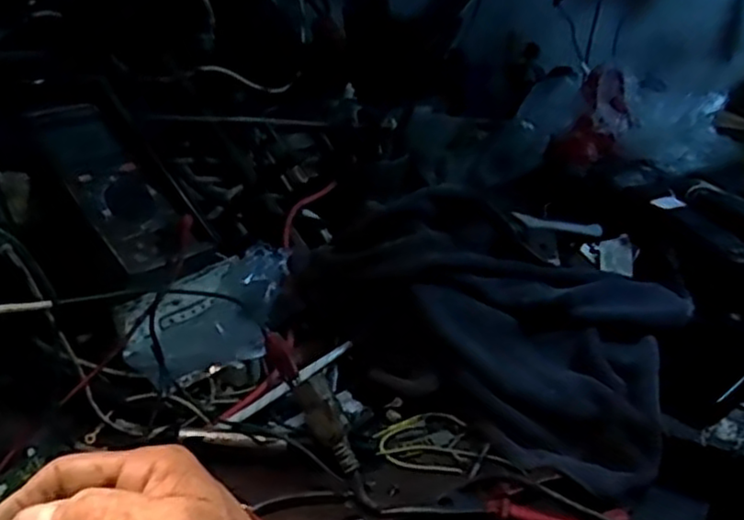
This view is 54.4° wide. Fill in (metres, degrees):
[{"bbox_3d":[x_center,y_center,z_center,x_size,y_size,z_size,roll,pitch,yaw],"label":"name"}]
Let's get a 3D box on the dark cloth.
[{"bbox_3d":[0.085,0.037,0.582,0.326,0.088,0.186,27,68,23],"label":"dark cloth"}]

